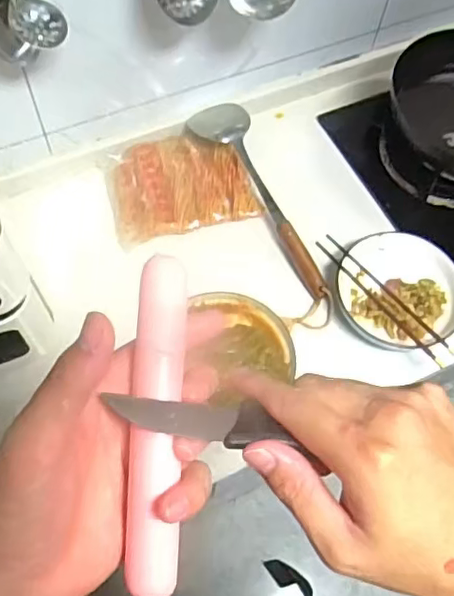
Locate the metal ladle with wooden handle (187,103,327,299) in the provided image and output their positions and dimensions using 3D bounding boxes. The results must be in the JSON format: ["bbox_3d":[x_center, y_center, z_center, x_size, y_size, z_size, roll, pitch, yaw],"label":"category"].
[{"bbox_3d":[0.071,-0.172,0.925,0.085,0.052,0.365,-29,69,-16],"label":"metal ladle with wooden handle"}]

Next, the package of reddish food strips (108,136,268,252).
[{"bbox_3d":[-0.075,-0.184,0.956,0.225,0.029,0.184,-11,65,-9],"label":"package of reddish food strips"}]

